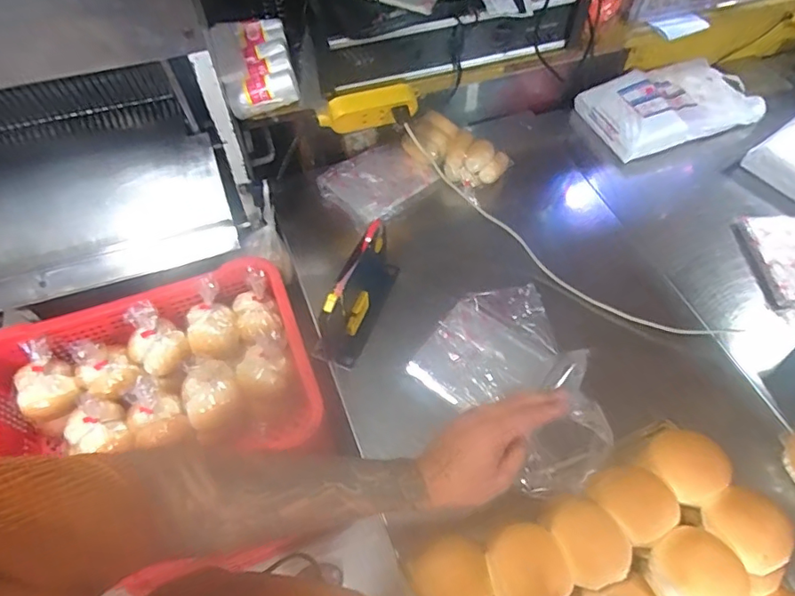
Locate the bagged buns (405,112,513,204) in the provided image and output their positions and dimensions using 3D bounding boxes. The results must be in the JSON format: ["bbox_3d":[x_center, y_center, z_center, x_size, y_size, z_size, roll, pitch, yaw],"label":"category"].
[{"bbox_3d":[0.120,-0.288,1.043,0.190,0.061,0.135,40,66,22],"label":"bagged buns"}]

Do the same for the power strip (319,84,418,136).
[{"bbox_3d":[-0.048,-0.316,0.892,0.169,0.061,0.035,-17,59,-10],"label":"power strip"}]

